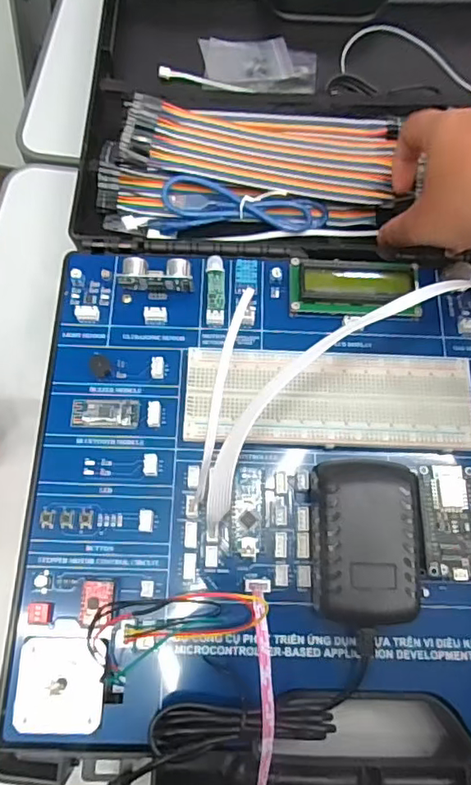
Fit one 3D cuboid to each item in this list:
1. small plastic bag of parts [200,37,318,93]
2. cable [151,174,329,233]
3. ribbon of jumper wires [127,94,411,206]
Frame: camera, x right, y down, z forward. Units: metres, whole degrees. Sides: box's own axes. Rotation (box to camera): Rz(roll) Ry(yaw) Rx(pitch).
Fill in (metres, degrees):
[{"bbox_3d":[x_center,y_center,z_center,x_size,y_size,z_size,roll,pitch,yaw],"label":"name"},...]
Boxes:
[{"bbox_3d":[0.019,-0.267,0.441,0.091,0.015,0.053,-1,71,-2],"label":"small plastic bag of parts"},{"bbox_3d":[0.005,-0.131,0.382,0.118,0.013,0.038,0,71,-2],"label":"cable"},{"bbox_3d":[0.019,-0.176,0.389,0.190,0.015,0.075,6,69,-4],"label":"ribbon of jumper wires"}]

